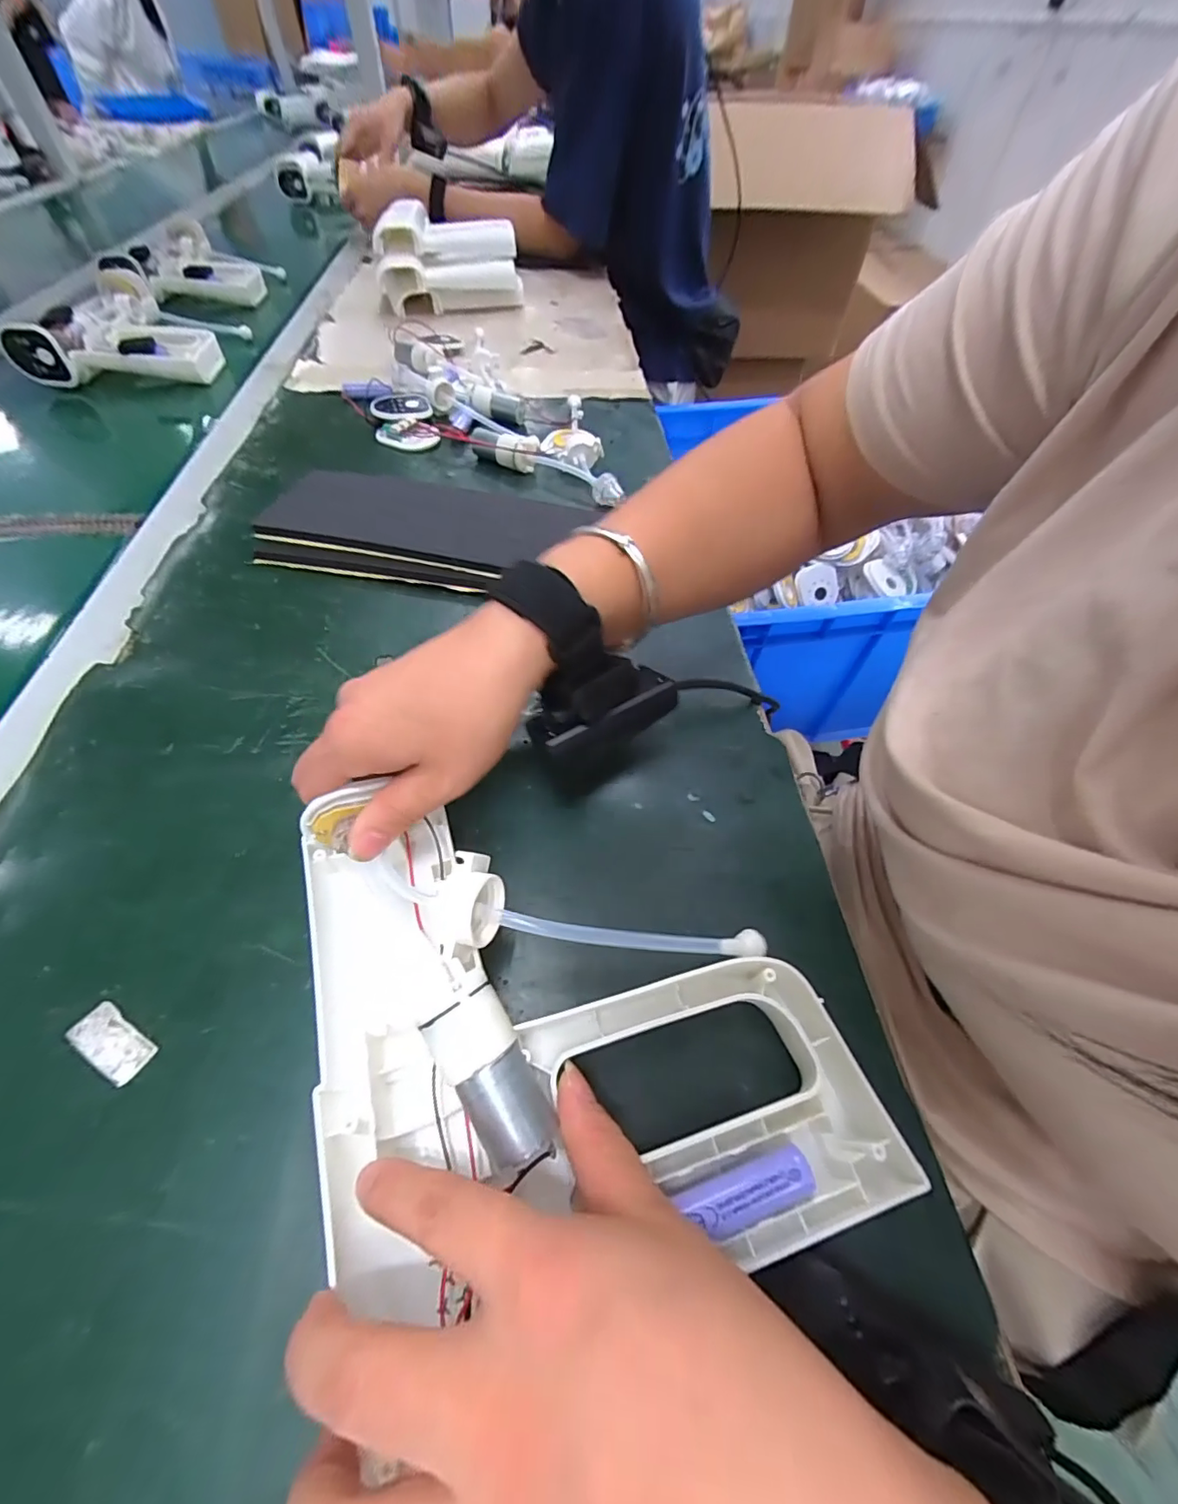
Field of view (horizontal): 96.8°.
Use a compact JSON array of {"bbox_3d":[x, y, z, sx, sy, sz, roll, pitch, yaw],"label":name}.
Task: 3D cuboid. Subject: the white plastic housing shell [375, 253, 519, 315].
[{"bbox_3d":[-0.180,-0.611,0.683,0.179,0.052,0.040,-3,55,-5],"label":"white plastic housing shell"}]

